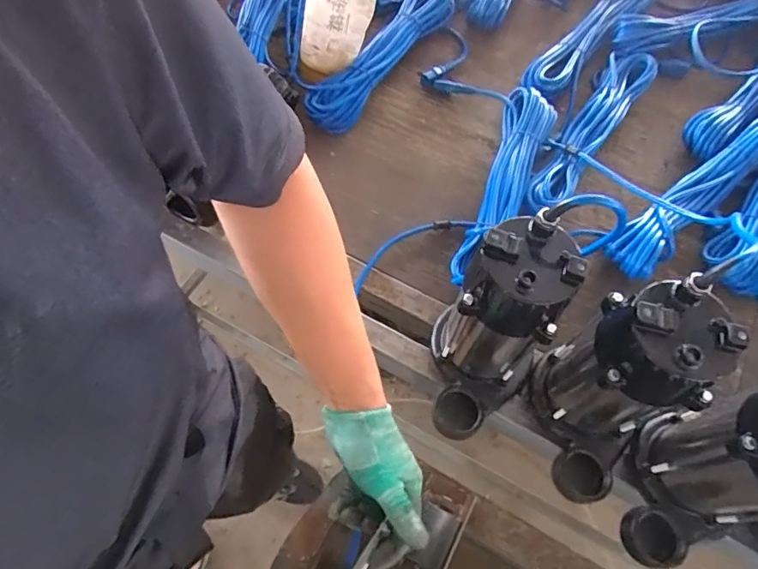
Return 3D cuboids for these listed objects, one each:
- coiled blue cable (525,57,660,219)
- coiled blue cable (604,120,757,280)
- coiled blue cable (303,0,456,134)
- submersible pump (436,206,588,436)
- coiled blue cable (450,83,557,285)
[{"bbox_3d":[0.312,-0.230,0.728,0.071,0.040,0.350,32,68,13],"label":"coiled blue cable"},{"bbox_3d":[0.444,-0.134,0.676,0.355,0.052,0.079,-37,71,-17],"label":"coiled blue cable"},{"bbox_3d":[0.006,-0.379,0.809,0.092,0.056,0.349,31,68,13],"label":"coiled blue cable"},{"bbox_3d":[0.116,0.060,0.500,0.111,0.246,0.157,17,66,6],"label":"submersible pump"},{"bbox_3d":[0.166,-0.135,0.690,0.072,0.066,0.344,22,66,9],"label":"coiled blue cable"}]

